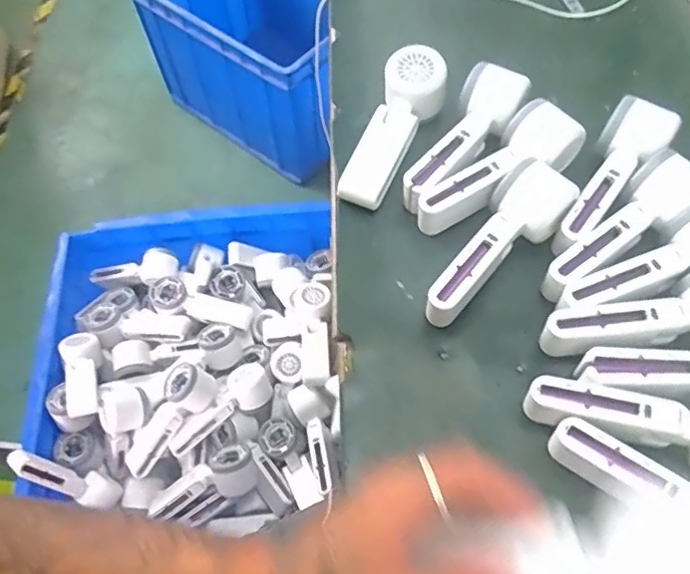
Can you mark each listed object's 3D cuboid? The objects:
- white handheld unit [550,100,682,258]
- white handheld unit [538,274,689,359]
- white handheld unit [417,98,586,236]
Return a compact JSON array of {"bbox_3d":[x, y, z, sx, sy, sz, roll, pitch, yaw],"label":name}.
[{"bbox_3d":[0.226,-0.092,0.494,0.055,0.045,0.166,31,66,18],"label":"white handheld unit"},{"bbox_3d":[0.234,0.029,0.438,0.162,0.051,0.053,-13,61,-6],"label":"white handheld unit"},{"bbox_3d":[0.130,-0.105,0.508,0.160,0.050,0.055,-29,64,-14],"label":"white handheld unit"}]

